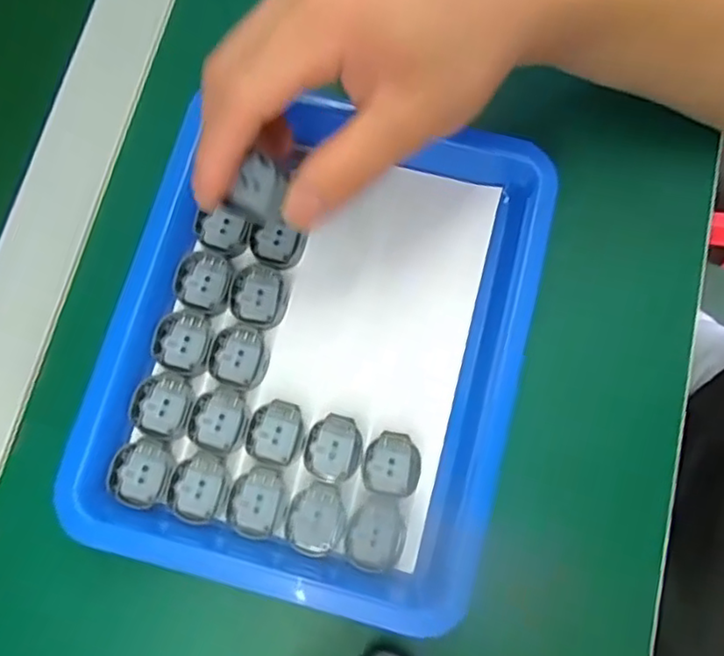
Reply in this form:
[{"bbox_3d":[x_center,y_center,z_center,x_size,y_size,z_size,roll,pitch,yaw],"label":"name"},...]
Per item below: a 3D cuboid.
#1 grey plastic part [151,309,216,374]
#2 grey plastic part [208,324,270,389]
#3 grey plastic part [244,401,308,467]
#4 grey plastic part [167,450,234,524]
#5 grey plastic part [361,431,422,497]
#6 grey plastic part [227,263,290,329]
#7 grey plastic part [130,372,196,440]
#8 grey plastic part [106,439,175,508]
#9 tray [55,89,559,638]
[{"bbox_3d":[-0.081,0.006,0.280,0.025,0.004,0.028,12,77,3],"label":"grey plastic part"},{"bbox_3d":[-0.055,0.013,0.282,0.027,0.009,0.027,0,77,0],"label":"grey plastic part"},{"bbox_3d":[-0.037,0.047,0.277,0.025,0.013,0.027,18,78,4],"label":"grey plastic part"},{"bbox_3d":[-0.070,0.068,0.266,0.026,0.004,0.028,19,78,5],"label":"grey plastic part"},{"bbox_3d":[0.013,0.061,0.279,0.024,0.020,0.026,6,77,2],"label":"grey plastic part"},{"bbox_3d":[-0.048,-0.015,0.289,0.028,0.011,0.028,1,80,-4],"label":"grey plastic part"},{"bbox_3d":[-0.088,0.034,0.272,0.025,0.006,0.027,15,77,4],"label":"grey plastic part"},{"bbox_3d":[-0.096,0.062,0.267,0.026,0.004,0.027,0,77,0],"label":"grey plastic part"},{"bbox_3d":[-0.017,0.004,0.288,0.188,0.039,0.220,15,77,4],"label":"tray"}]

